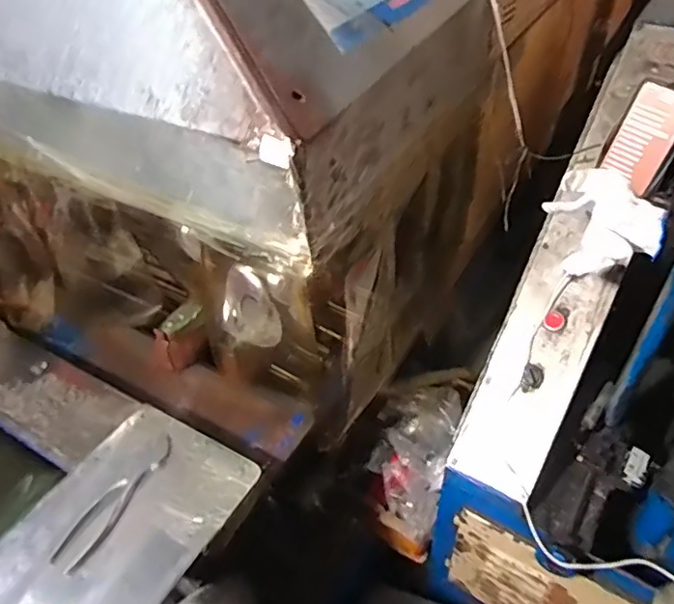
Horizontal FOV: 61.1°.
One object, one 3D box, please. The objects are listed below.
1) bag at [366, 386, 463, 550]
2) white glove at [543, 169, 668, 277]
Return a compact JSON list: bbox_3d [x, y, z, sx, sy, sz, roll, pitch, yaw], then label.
[{"bbox_3d":[0.143,0.309,1.151,0.162,0.147,0.264,13,47,17],"label":"bag"},{"bbox_3d":[0.313,-0.086,0.673,0.052,0.104,0.127,-31,50,-24],"label":"white glove"}]

